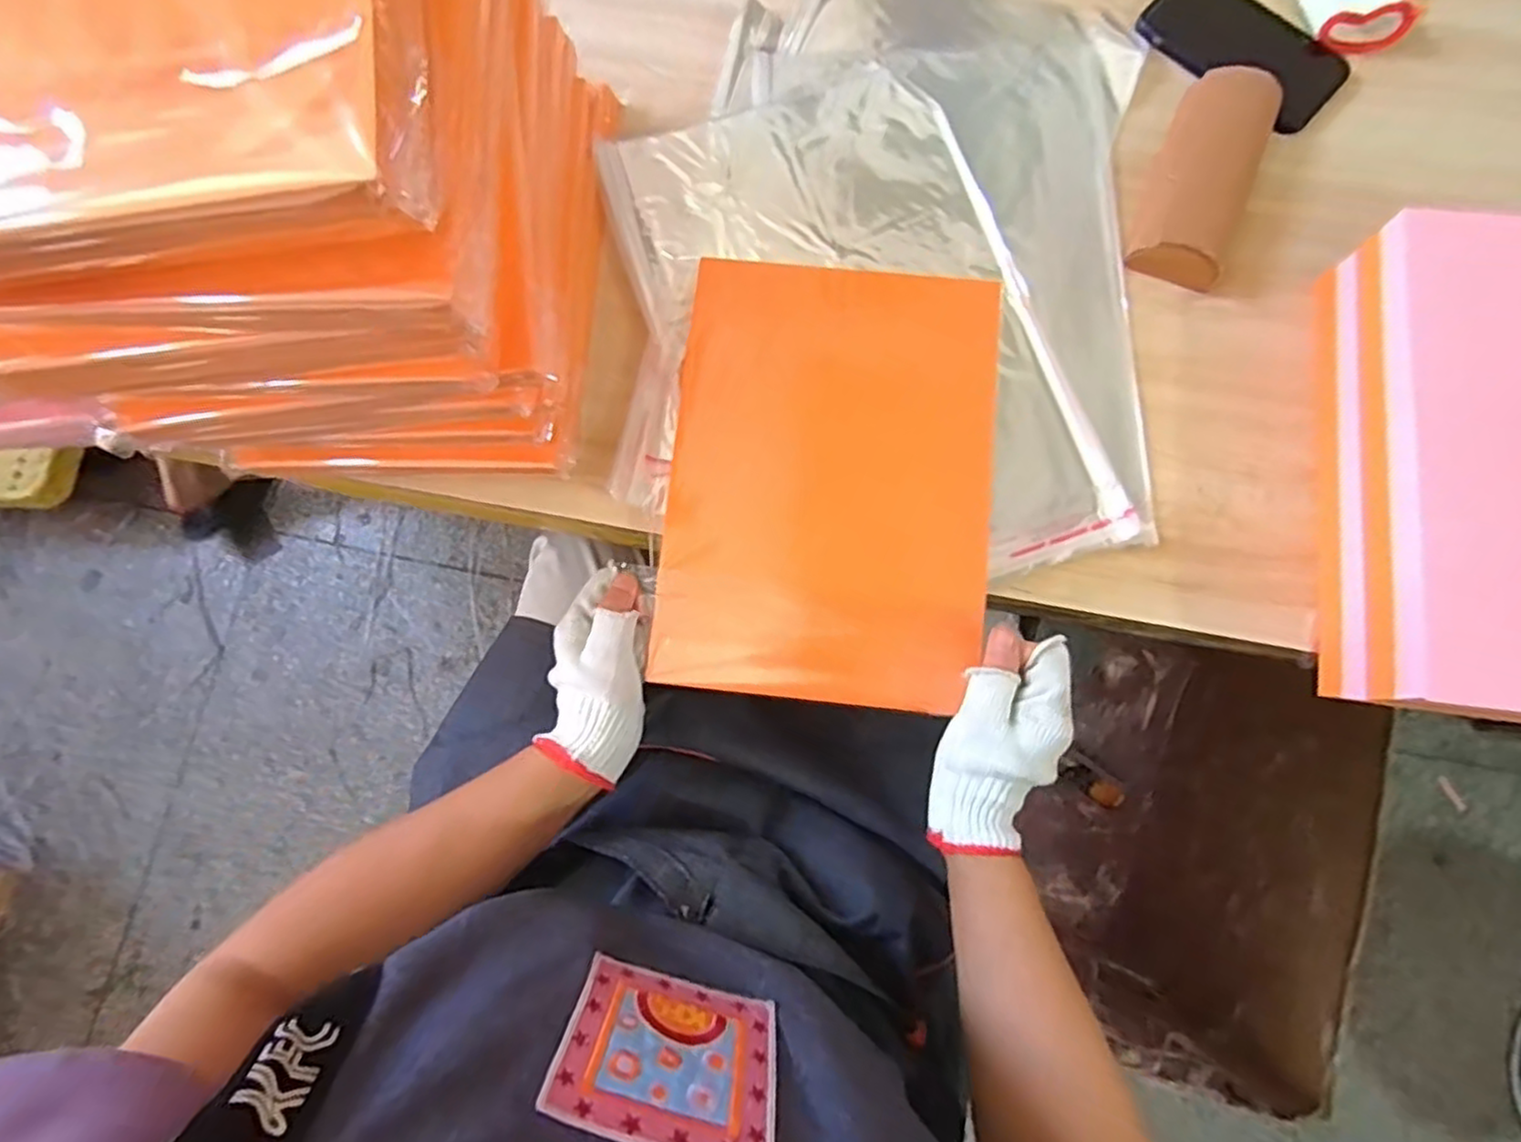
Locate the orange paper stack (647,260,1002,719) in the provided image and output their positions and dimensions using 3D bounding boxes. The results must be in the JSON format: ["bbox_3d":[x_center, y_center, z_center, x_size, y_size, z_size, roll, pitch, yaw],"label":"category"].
[{"bbox_3d":[0.044,-0.063,0.466,0.212,0.022,0.290,7,86,8],"label":"orange paper stack"}]

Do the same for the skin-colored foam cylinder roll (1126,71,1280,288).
[{"bbox_3d":[0.326,-0.287,0.501,0.069,0.036,0.169,23,78,4],"label":"skin-colored foam cylinder roll"}]

